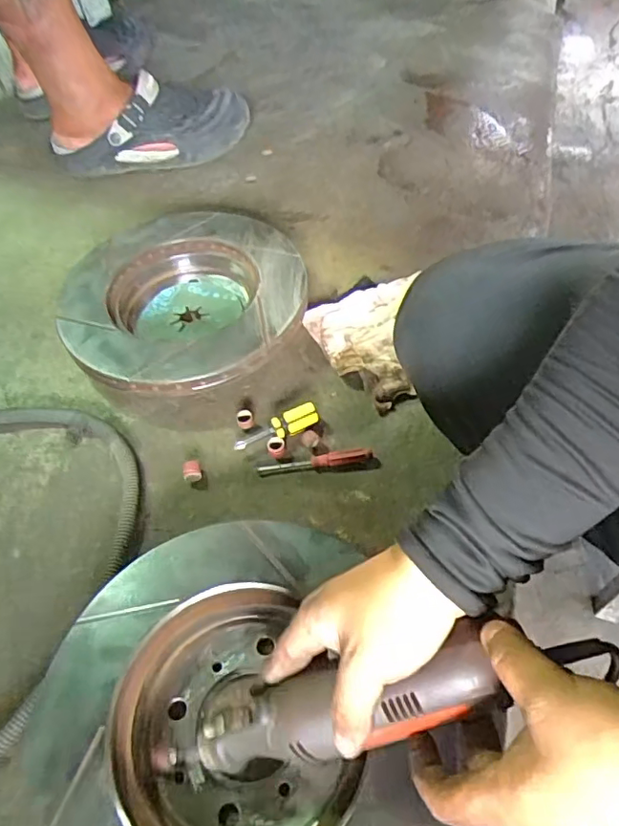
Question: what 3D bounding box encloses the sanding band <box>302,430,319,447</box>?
[{"bbox_3d":[0.001,0.023,0.503,0.015,0.011,0.013,-5,53,2],"label":"sanding band"}]

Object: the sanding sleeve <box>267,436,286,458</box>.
[{"bbox_3d":[-0.030,0.031,0.499,0.016,0.012,0.017,-3,53,4],"label":"sanding sleeve"}]

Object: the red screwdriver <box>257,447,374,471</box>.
[{"bbox_3d":[0.005,0.042,0.490,0.100,0.014,0.011,-5,53,2],"label":"red screwdriver"}]

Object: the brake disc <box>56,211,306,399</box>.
[{"bbox_3d":[-0.131,-0.116,0.595,0.243,0.051,0.247,-3,53,4],"label":"brake disc"}]

